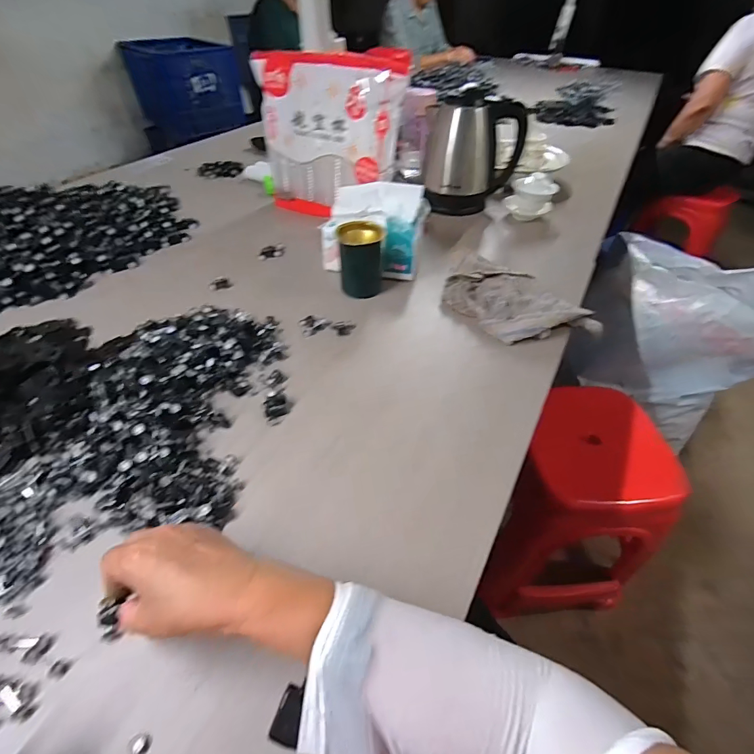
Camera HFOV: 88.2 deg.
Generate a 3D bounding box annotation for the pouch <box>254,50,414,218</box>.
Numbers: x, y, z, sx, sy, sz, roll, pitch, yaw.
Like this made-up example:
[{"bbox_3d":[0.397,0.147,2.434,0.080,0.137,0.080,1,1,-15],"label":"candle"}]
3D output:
[{"bbox_3d":[-0.102,-0.464,0.781,0.304,0.282,0.073,18,49,15],"label":"pouch"}]

